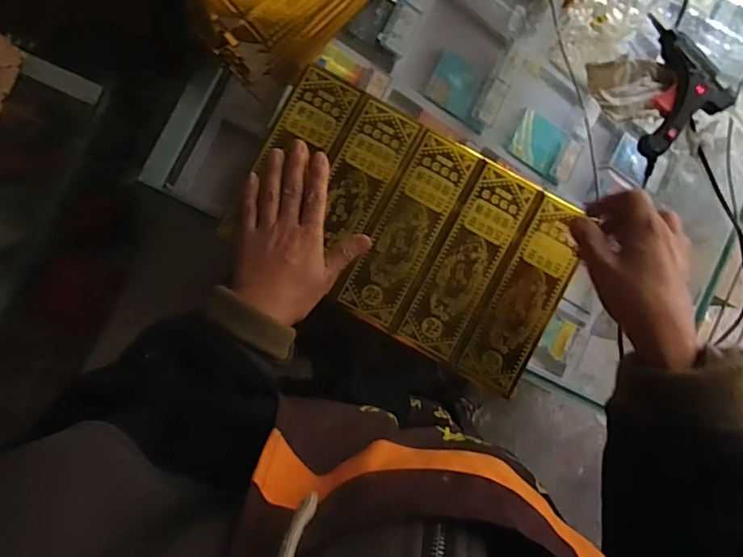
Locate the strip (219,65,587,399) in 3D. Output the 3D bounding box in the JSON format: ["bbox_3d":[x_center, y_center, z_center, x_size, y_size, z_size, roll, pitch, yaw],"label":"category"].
[{"bbox_3d":[0.038,-0.047,0.493,0.314,0.006,0.186,29,87,-2],"label":"strip"}]

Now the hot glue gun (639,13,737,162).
[{"bbox_3d":[0.300,-0.199,0.533,0.104,0.023,0.112,-38,90,-4],"label":"hot glue gun"}]

